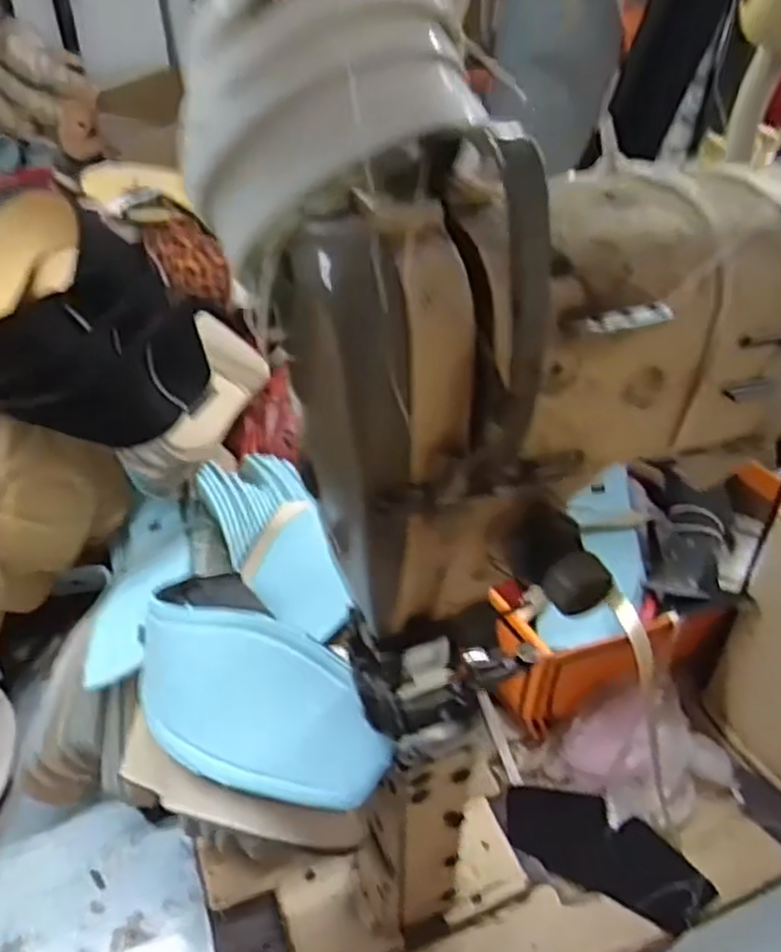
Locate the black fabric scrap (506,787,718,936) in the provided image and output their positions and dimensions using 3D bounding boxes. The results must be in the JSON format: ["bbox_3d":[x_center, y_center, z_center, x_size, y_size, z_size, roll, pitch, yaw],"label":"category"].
[{"bbox_3d":[0.137,0.240,0.472,0.128,0.009,0.055,18,40,26],"label":"black fabric scrap"}]

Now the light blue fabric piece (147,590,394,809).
[{"bbox_3d":[-0.066,0.108,0.353,0.142,0.011,0.075,8,71,20],"label":"light blue fabric piece"}]

